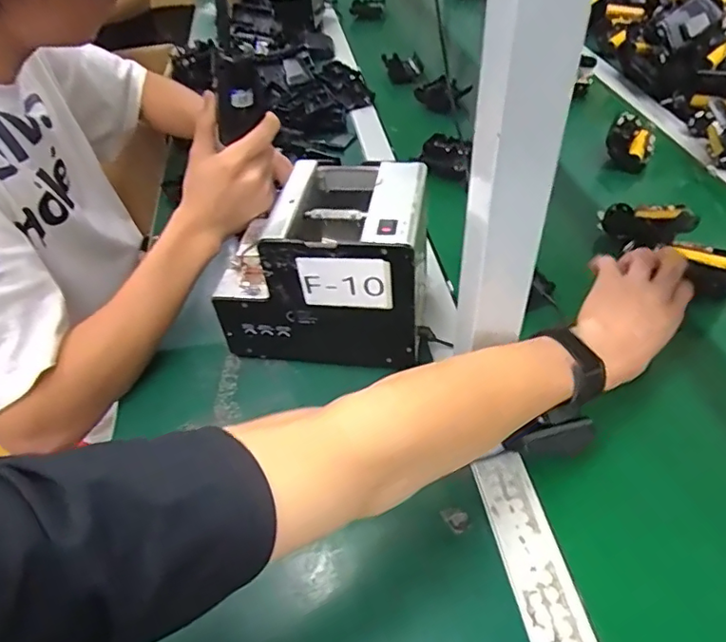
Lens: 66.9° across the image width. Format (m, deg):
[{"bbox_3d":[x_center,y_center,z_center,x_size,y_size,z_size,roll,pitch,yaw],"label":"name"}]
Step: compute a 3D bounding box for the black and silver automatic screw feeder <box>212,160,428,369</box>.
[{"bbox_3d":[-0.035,-0.058,0.513,0.179,0.139,0.125,2,46,8],"label":"black and silver automatic screw feeder"}]

